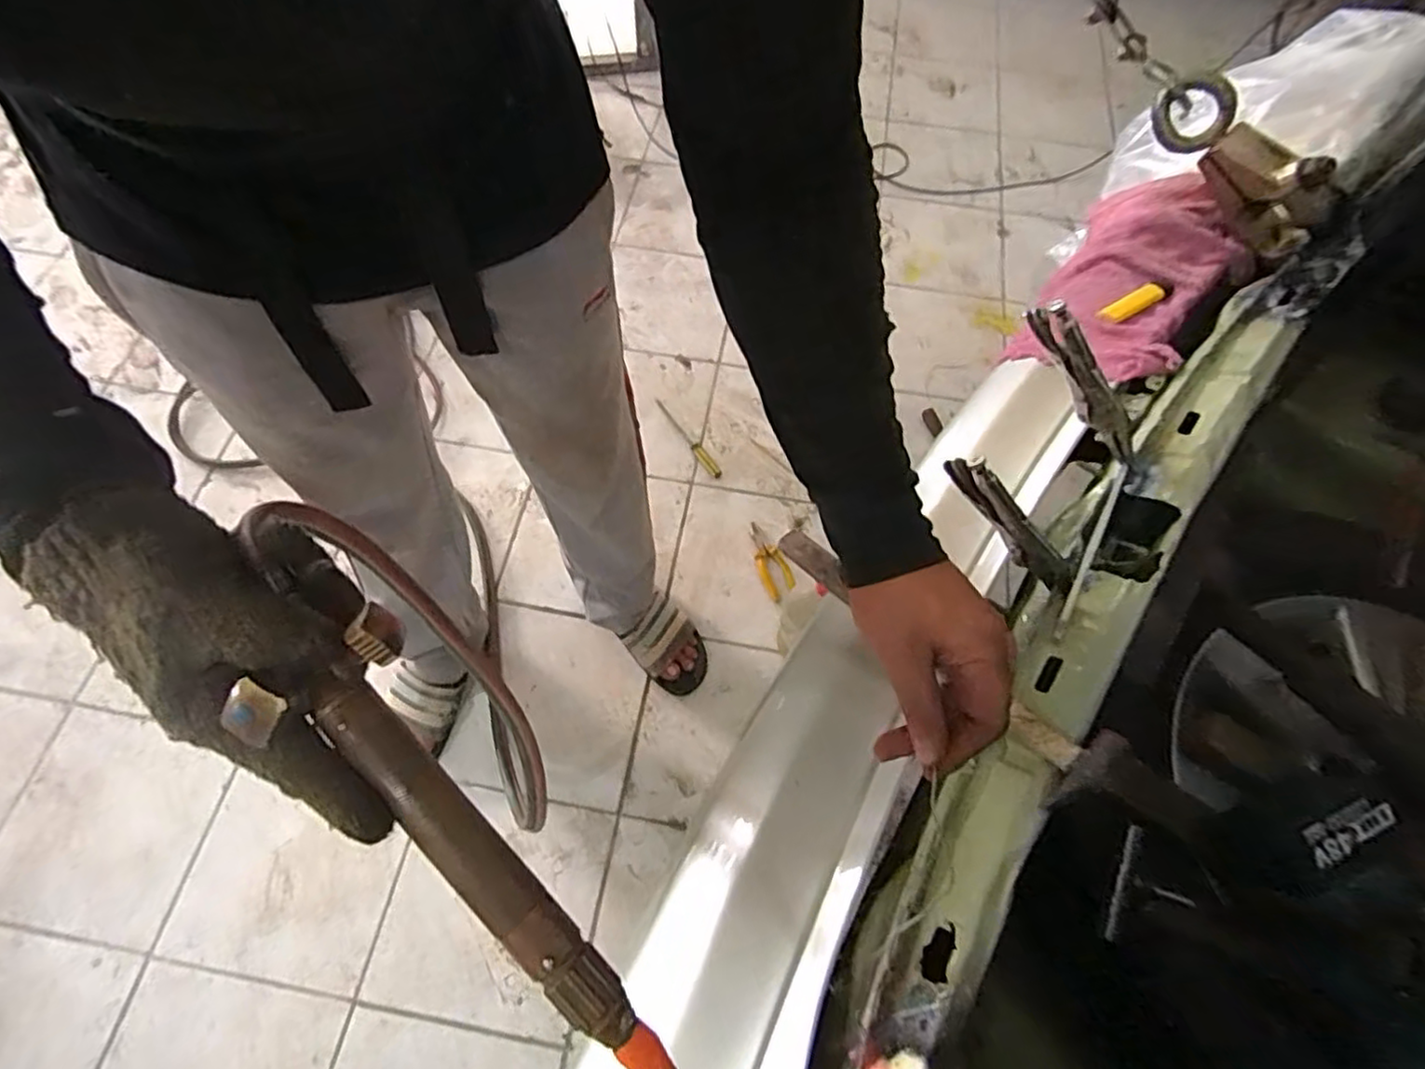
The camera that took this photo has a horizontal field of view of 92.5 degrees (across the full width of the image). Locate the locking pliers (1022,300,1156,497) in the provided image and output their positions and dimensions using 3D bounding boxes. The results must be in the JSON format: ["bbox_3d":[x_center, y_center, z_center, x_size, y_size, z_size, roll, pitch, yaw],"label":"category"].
[{"bbox_3d":[0.294,-0.103,0.525,0.020,0.043,0.171,-45,108,-20],"label":"locking pliers"}]

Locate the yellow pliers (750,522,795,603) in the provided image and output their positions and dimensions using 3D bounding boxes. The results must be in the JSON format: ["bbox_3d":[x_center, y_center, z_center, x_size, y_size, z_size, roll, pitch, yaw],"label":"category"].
[{"bbox_3d":[0.100,0.045,1.237,0.052,0.025,0.154,-20,67,-12],"label":"yellow pliers"}]

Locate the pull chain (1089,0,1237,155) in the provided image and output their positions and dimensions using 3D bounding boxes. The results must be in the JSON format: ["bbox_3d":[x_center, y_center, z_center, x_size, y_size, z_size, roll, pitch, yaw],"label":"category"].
[{"bbox_3d":[0.376,-0.469,0.627,0.278,0.051,0.034,43,68,-9],"label":"pull chain"}]

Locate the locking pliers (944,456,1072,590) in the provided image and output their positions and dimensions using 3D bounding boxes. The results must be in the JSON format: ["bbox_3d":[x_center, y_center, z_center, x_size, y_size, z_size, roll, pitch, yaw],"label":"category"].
[{"bbox_3d":[0.214,-0.005,0.487,0.129,0.039,0.012,46,67,-17],"label":"locking pliers"}]

